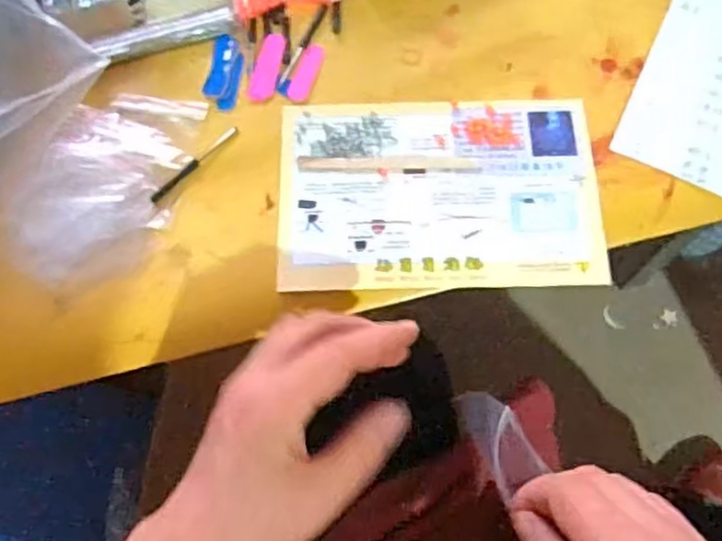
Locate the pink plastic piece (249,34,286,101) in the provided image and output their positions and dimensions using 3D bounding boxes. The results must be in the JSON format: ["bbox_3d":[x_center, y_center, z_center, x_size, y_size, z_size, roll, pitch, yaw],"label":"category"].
[{"bbox_3d":[-0.066,-0.144,0.493,0.017,0.004,0.053,12,70,6],"label":"pink plastic piece"}]

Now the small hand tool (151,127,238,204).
[{"bbox_3d":[-0.111,-0.071,0.470,0.006,0.004,0.075,41,75,15],"label":"small hand tool"}]

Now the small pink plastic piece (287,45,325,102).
[{"bbox_3d":[-0.038,-0.140,0.493,0.016,0.004,0.046,18,71,8],"label":"small pink plastic piece"}]

